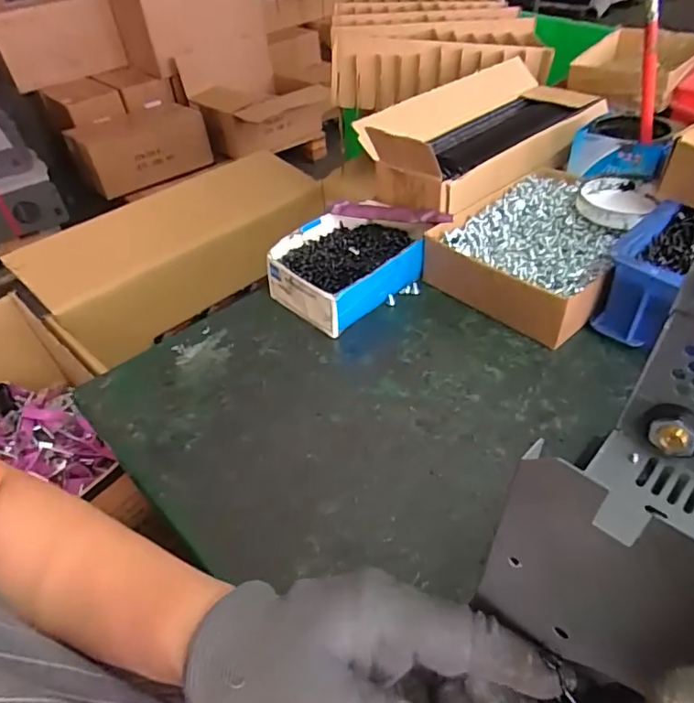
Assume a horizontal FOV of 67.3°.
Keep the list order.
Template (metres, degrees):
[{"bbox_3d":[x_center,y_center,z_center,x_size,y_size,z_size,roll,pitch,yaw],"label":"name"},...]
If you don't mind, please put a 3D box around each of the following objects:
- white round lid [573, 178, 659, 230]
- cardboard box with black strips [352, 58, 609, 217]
[{"bbox_3d":[0.274,-0.153,0.536,0.070,0.020,0.080,24,50,28],"label":"white round lid"},{"bbox_3d":[0.160,-0.263,0.626,0.335,0.079,0.163,-35,50,-29],"label":"cardboard box with black strips"}]

